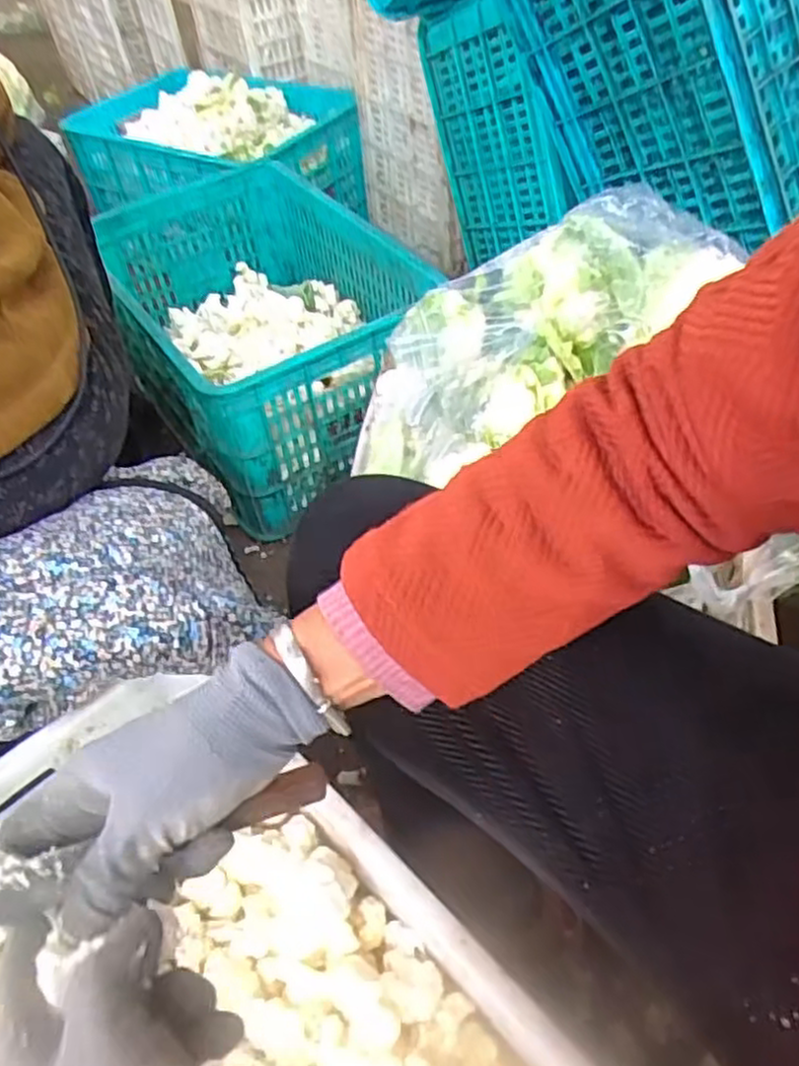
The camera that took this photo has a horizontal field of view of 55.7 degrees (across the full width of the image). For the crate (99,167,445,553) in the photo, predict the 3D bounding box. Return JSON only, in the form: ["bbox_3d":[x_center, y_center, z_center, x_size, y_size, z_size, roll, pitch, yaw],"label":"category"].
[{"bbox_3d":[-0.218,-0.337,1.165,0.401,0.230,0.622,-21,50,-12],"label":"crate"}]

